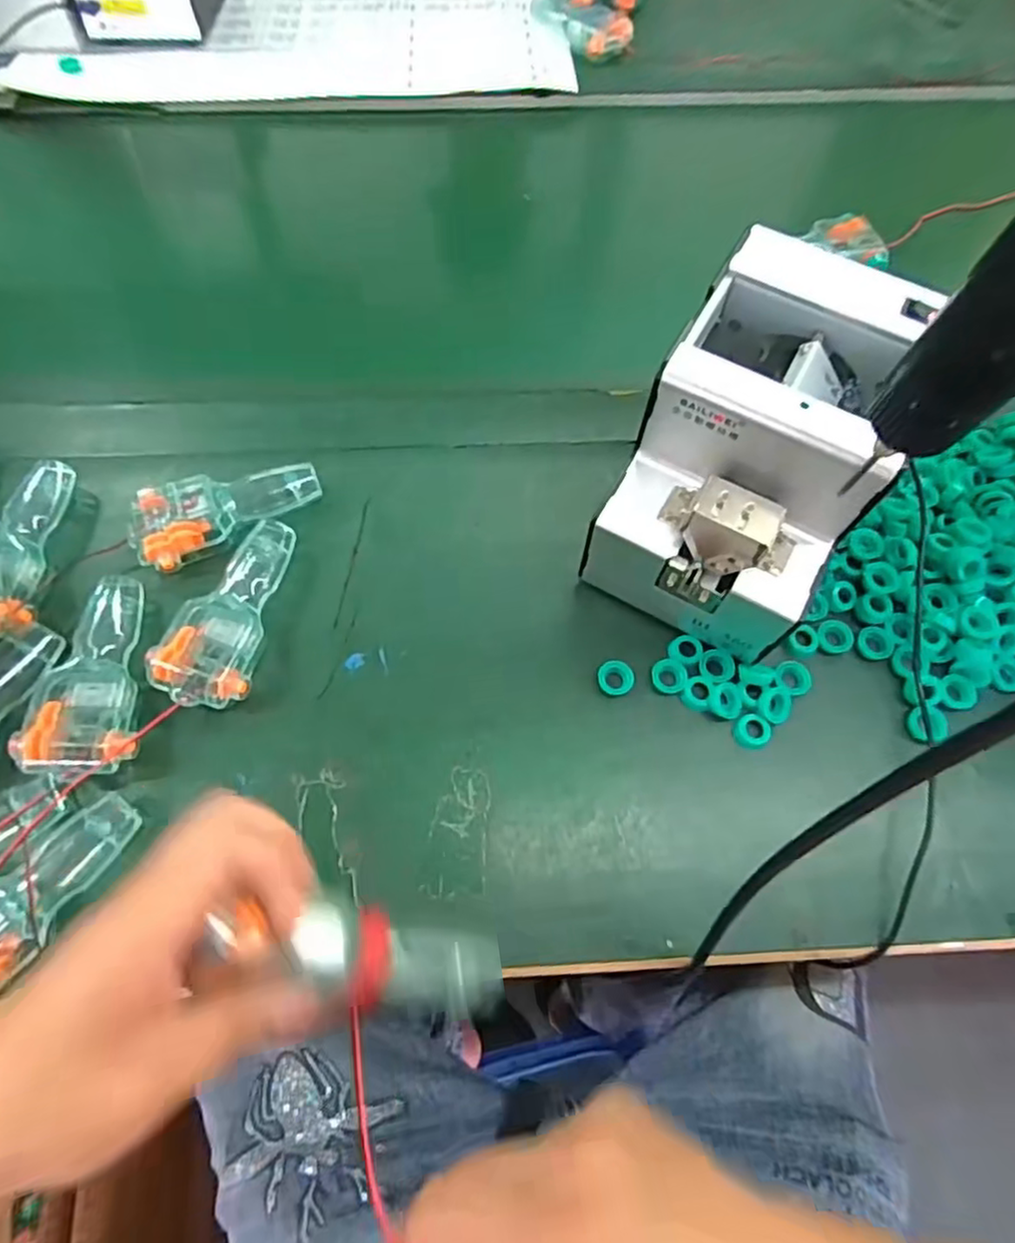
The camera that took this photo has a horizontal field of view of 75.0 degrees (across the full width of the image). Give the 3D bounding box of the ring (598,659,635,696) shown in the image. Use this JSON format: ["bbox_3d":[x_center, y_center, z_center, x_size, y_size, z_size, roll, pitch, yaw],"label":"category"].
[{"bbox_3d":[0.069,0.036,0.416,0.023,0.006,0.022,1,65,-1],"label":"ring"}]

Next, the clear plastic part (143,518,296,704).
[{"bbox_3d":[-0.180,-0.007,0.421,0.057,0.027,0.122,8,65,2],"label":"clear plastic part"}]

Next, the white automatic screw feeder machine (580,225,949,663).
[{"bbox_3d":[0.142,-0.092,0.396,0.124,0.164,0.171,26,67,10],"label":"white automatic screw feeder machine"}]

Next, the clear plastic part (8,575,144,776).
[{"bbox_3d":[-0.254,0.030,0.400,0.057,0.031,0.127,-11,65,-7],"label":"clear plastic part"}]

